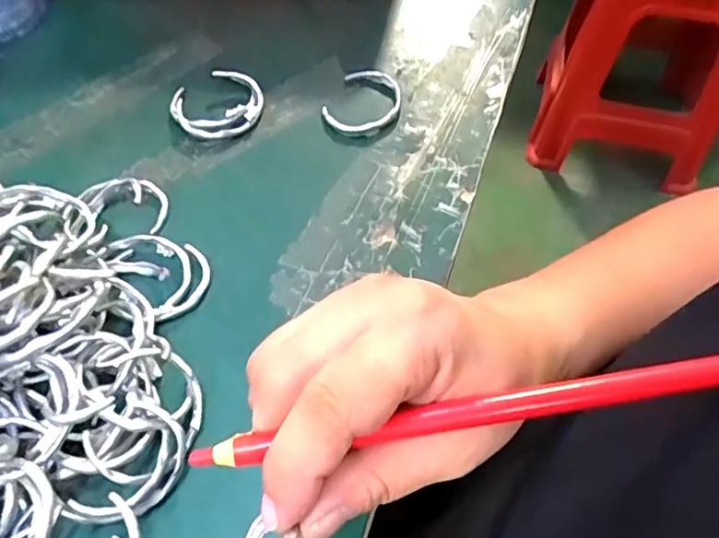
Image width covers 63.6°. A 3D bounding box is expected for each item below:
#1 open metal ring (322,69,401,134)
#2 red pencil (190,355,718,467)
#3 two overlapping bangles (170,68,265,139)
[{"bbox_3d":[0.005,-0.130,0.444,0.052,0.007,0.069,19,59,13],"label":"open metal ring"},{"bbox_3d":[0.032,0.043,0.174,0.163,0.004,0.009,-9,57,-1],"label":"red pencil"},{"bbox_3d":[-0.106,-0.123,0.439,0.067,0.014,0.063,0,57,1],"label":"two overlapping bangles"}]

